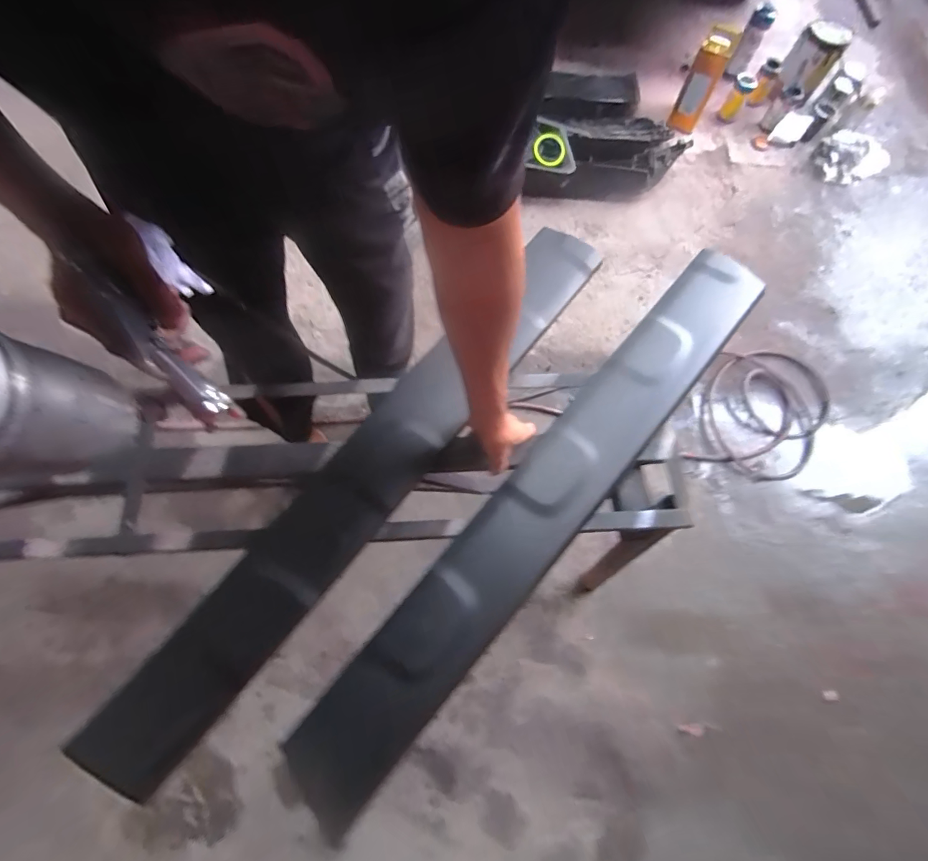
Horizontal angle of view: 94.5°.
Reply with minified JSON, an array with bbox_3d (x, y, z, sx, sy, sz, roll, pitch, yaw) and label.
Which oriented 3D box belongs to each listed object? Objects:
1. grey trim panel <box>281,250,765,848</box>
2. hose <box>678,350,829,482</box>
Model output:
[{"bbox_3d":[0.152,0.067,0.636,0.129,0.041,1.015,40,73,12],"label":"grey trim panel"},{"bbox_3d":[0.848,-0.058,1.266,0.394,0.046,0.451,27,70,7],"label":"hose"}]

